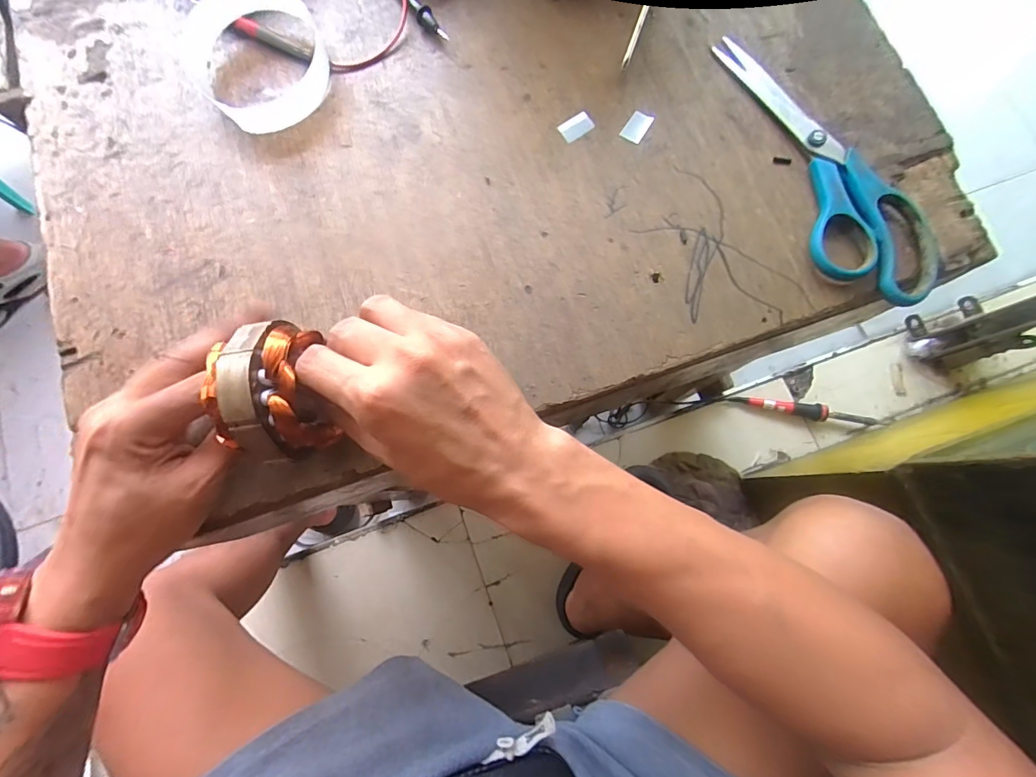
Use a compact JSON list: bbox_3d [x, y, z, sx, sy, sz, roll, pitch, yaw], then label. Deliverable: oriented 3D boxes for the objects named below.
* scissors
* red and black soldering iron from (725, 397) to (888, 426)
[{"bbox_3d":[0.218,-0.163,0.315,0.077,0.014,0.226,-15,79,-2],"label":"scissors"},{"bbox_3d":[0.484,0.035,0.753,0.246,0.025,0.026,13,79,4],"label":"red and black soldering iron"}]

